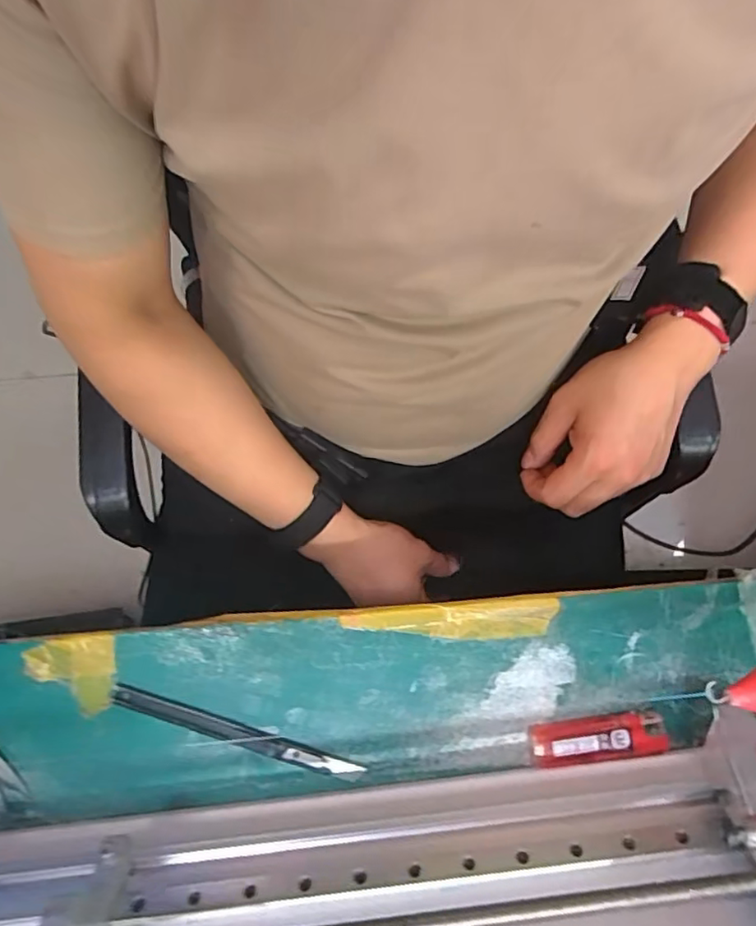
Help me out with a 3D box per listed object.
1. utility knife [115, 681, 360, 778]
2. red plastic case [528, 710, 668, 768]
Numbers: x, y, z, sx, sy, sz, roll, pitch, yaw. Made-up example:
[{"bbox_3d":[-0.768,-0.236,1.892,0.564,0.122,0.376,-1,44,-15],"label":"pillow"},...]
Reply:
[{"bbox_3d":[-0.084,0.156,0.337,0.148,0.004,0.011,17,79,3],"label":"utility knife"},{"bbox_3d":[0.127,0.160,0.339,0.076,0.013,0.023,-8,79,-2],"label":"red plastic case"}]

